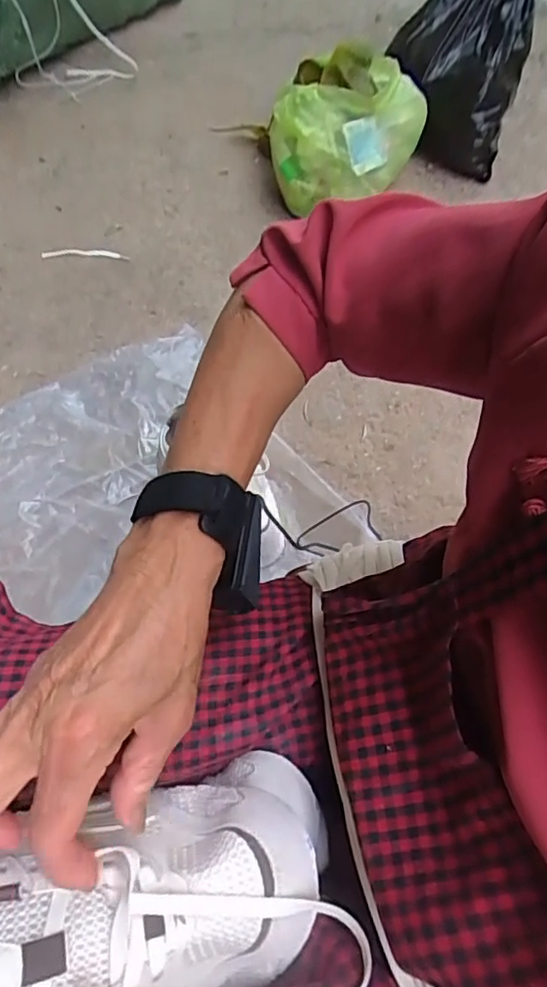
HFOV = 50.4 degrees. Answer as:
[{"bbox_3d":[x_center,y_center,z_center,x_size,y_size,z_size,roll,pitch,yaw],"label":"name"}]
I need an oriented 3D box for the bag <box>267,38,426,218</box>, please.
[{"bbox_3d":[0.125,-0.656,1.084,0.248,0.193,0.204,-42,66,-13],"label":"bag"}]

